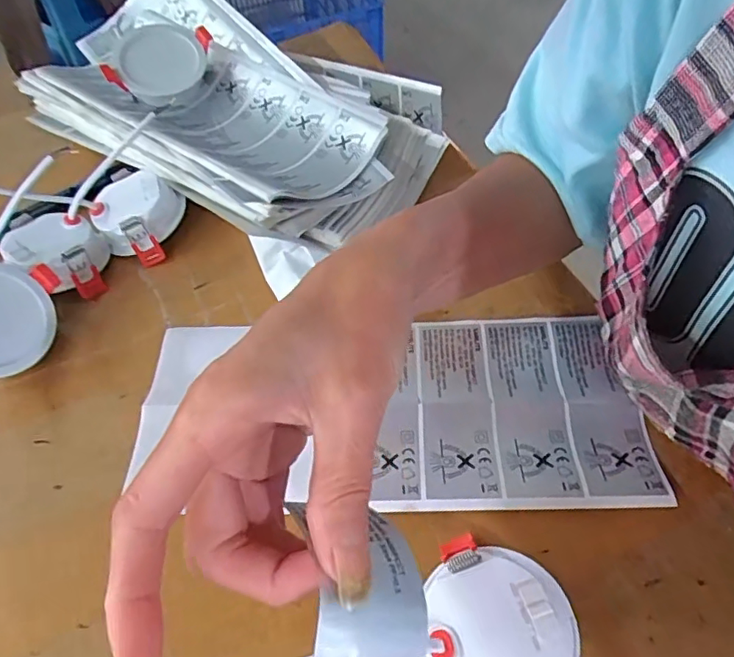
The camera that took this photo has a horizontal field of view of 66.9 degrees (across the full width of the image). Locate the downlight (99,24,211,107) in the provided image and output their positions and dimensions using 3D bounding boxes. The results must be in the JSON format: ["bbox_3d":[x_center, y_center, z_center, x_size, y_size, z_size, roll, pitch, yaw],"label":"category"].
[{"bbox_3d":[-0.166,-0.218,0.457,0.068,0.021,0.080,32,66,-5],"label":"downlight"}]

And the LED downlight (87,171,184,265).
[{"bbox_3d":[-0.175,-0.086,0.423,0.069,0.035,0.057,36,63,26],"label":"LED downlight"}]

